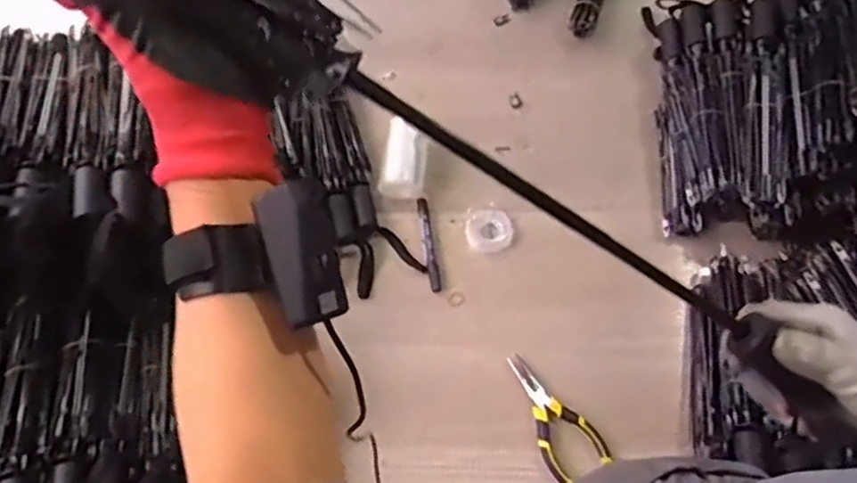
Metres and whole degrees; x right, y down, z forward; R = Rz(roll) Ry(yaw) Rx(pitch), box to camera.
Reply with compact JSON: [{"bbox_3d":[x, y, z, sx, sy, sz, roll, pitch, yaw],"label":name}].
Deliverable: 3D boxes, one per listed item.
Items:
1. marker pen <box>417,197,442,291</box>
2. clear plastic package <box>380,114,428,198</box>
[{"bbox_3d":[0.000,0.004,0.878,0.016,0.012,0.124,-9,68,-1],"label":"marker pen"},{"bbox_3d":[-0.030,-0.109,0.882,0.059,0.039,0.104,8,69,6],"label":"clear plastic package"}]

